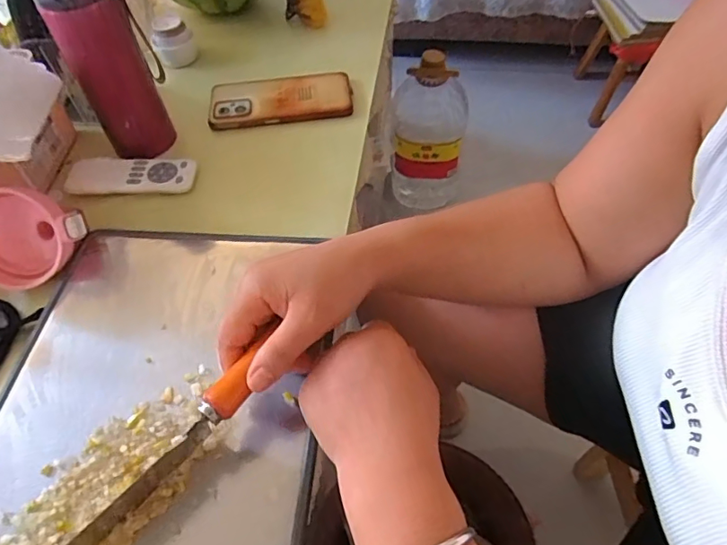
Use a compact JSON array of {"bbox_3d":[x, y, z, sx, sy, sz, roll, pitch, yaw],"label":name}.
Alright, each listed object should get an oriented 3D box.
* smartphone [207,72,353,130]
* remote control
[{"bbox_3d":[-0.096,-0.203,0.580,0.160,0.009,0.078,-6,53,1],"label":"smartphone"},{"bbox_3d":[-0.239,-0.100,0.512,0.127,0.012,0.041,-2,53,4],"label":"remote control"}]

